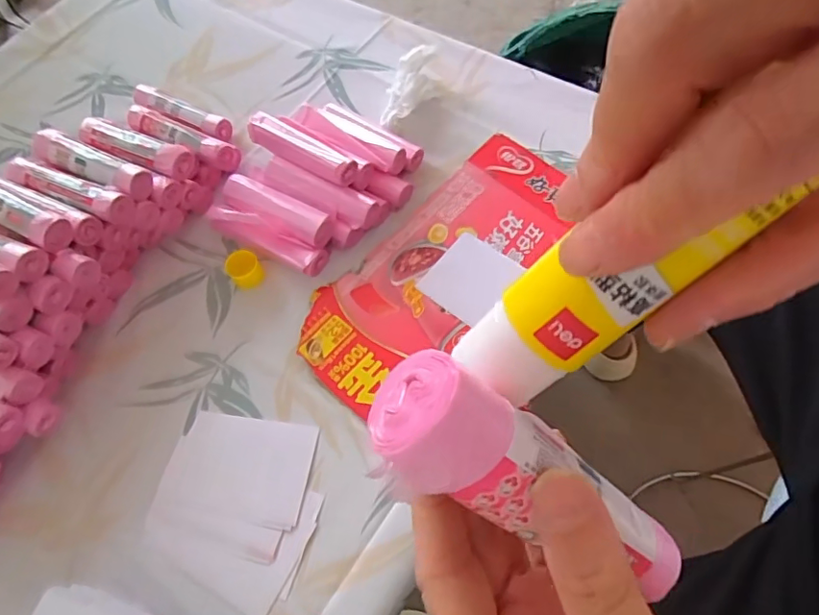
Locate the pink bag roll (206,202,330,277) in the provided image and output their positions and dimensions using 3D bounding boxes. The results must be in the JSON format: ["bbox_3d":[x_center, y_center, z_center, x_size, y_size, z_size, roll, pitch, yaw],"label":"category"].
[{"bbox_3d":[-0.140,-0.068,0.525,0.125,0.037,0.029,25,69,14],"label":"pink bag roll"}]

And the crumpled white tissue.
[{"bbox_3d":[-0.001,-0.248,0.602,0.057,0.044,0.112,32,70,16],"label":"crumpled white tissue"}]

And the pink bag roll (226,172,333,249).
[{"bbox_3d":[-0.131,-0.093,0.538,0.121,0.037,0.035,28,69,15],"label":"pink bag roll"}]

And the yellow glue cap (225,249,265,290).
[{"bbox_3d":[-0.157,-0.035,0.519,0.030,0.030,0.030,-1,65,3],"label":"yellow glue cap"}]

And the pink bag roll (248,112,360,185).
[{"bbox_3d":[-0.106,-0.153,0.524,0.117,0.019,0.028,30,70,16],"label":"pink bag roll"}]

